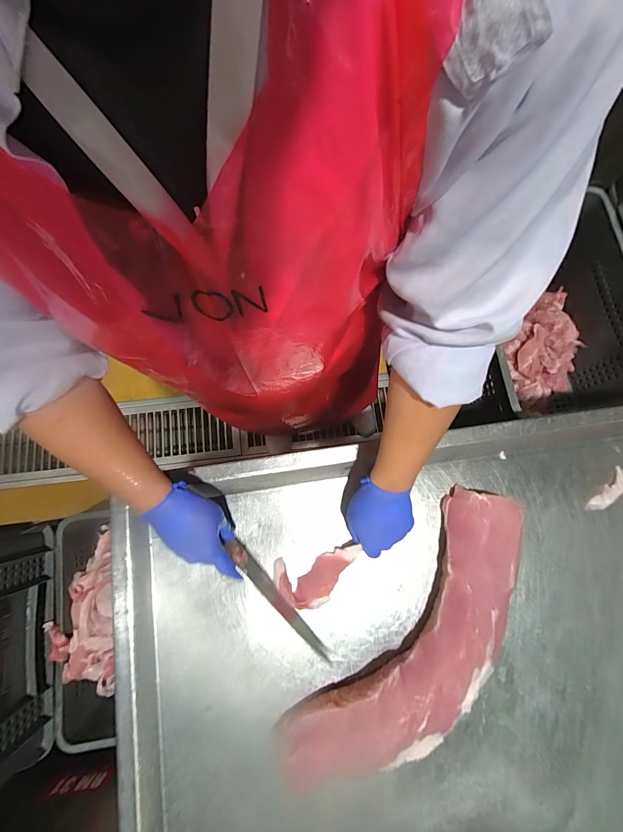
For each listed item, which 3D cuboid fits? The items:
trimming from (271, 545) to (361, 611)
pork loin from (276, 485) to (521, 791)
[{"bbox_3d":[0.012,0.238,0.517,0.133,0.020,0.079,-28,80,2],"label":"trimming"},{"bbox_3d":[0.155,0.326,0.484,0.156,0.059,0.474,39,81,7],"label":"pork loin"}]

